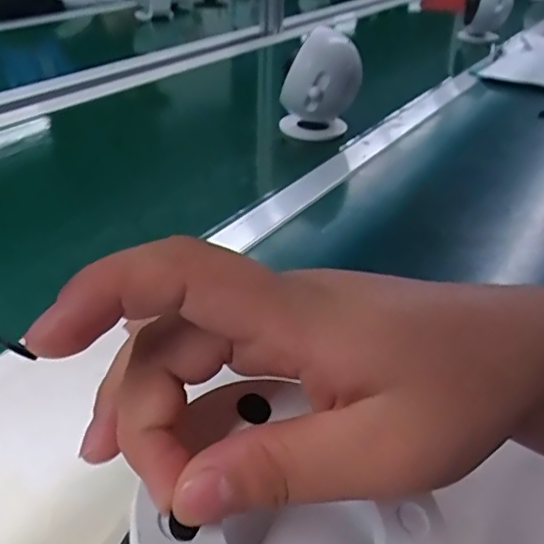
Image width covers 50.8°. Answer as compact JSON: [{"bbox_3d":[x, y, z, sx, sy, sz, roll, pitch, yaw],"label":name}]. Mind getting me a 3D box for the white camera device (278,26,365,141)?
[{"bbox_3d":[0.061,-0.239,0.738,0.086,0.133,0.072,31,44,34],"label":"white camera device"}]

